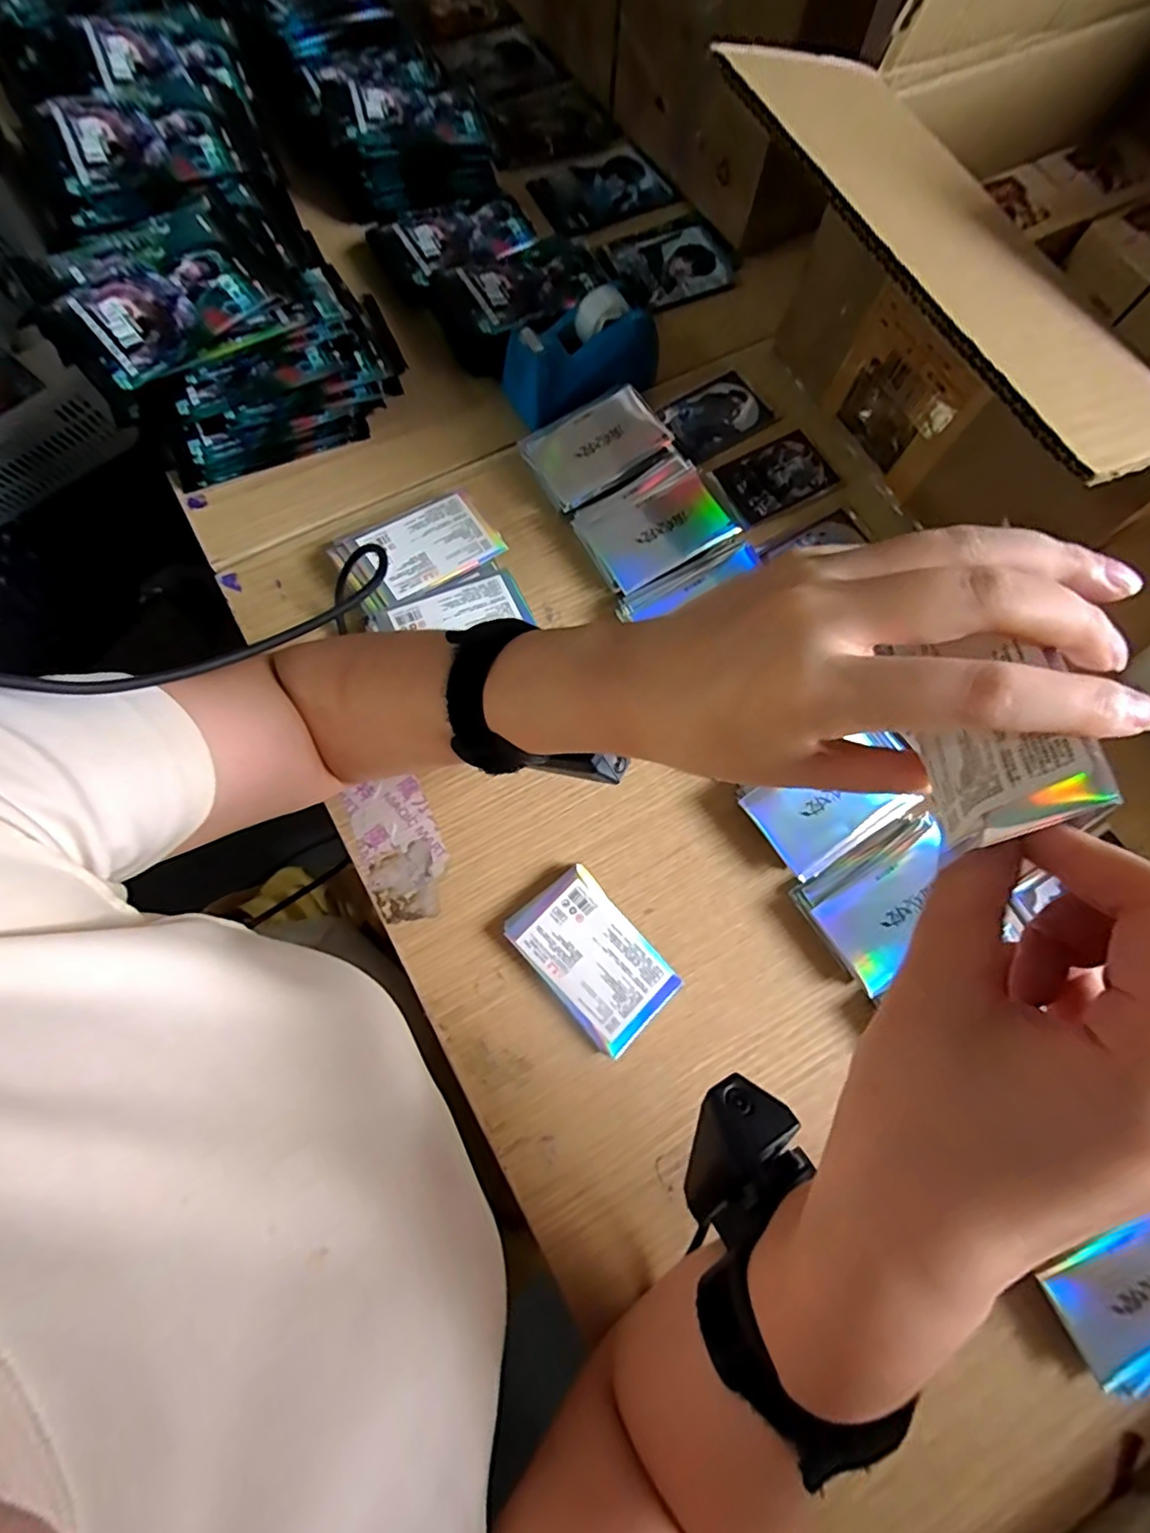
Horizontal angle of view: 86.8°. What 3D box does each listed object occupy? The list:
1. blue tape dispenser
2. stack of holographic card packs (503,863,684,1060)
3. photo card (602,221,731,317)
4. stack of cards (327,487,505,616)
[{"bbox_3d":[0.006,-0.304,0.451,0.120,0.061,0.057,-32,78,-10],"label":"blue tape dispenser"},{"bbox_3d":[0.011,0.115,0.364,0.062,0.013,0.100,-40,80,-11],"label":"stack of holographic card packs"},{"bbox_3d":[0.082,-0.429,0.519,0.101,0.005,0.081,-24,79,-11],"label":"photo card"},{"bbox_3d":[-0.104,-0.146,0.417,0.107,0.022,0.064,-34,79,-10],"label":"stack of cards"}]

